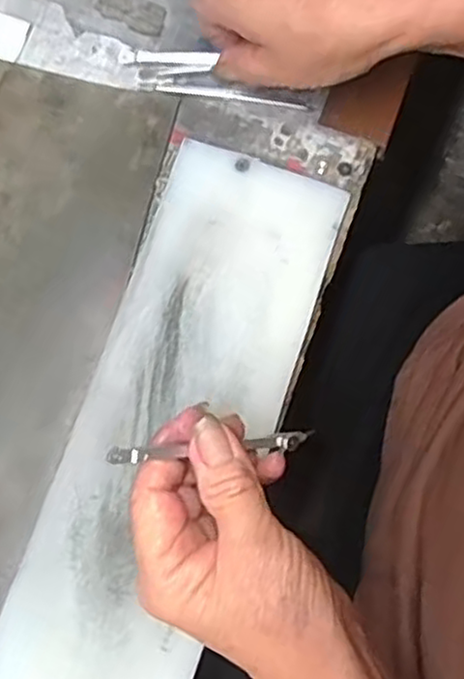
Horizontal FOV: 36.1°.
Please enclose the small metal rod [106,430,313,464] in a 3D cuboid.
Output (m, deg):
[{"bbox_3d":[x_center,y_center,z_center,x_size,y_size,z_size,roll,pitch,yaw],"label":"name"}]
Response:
[{"bbox_3d":[-0.005,0.043,0.284,0.095,0.004,0.007,0,74,-32],"label":"small metal rod"}]

